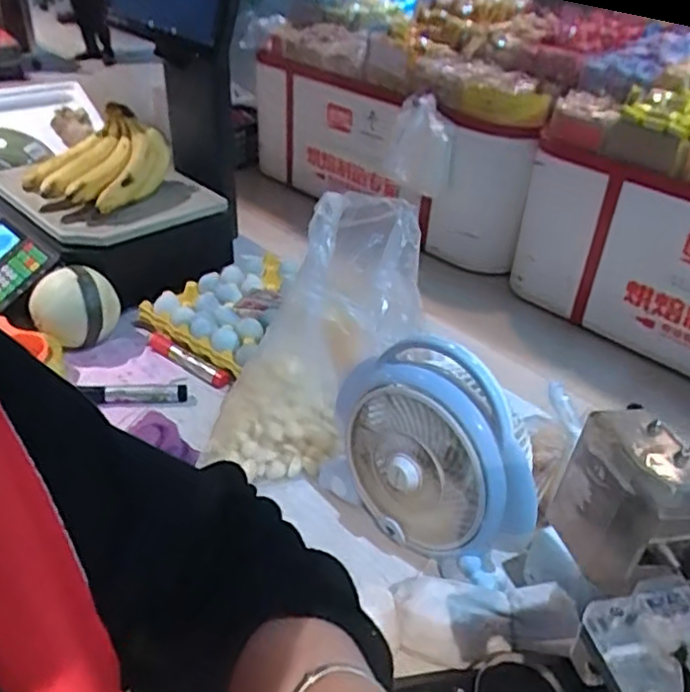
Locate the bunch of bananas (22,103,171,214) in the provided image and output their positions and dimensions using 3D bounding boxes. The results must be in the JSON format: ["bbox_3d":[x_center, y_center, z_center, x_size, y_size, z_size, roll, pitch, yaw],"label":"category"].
[{"bbox_3d":[-0.412,-0.324,1.145,0.149,0.124,0.244,13,34,12],"label":"bunch of bananas"}]

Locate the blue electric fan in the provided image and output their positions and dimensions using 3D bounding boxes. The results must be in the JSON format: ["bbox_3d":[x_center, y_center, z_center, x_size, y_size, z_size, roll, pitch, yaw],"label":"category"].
[{"bbox_3d":[0.086,0.115,0.731,0.094,0.230,0.266,-22,42,-34],"label":"blue electric fan"}]

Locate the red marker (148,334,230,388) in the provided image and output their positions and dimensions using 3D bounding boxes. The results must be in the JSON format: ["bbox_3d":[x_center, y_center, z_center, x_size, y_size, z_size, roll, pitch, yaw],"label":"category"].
[{"bbox_3d":[-0.245,0.021,1.046,0.177,0.025,0.023,27,39,29],"label":"red marker"}]

